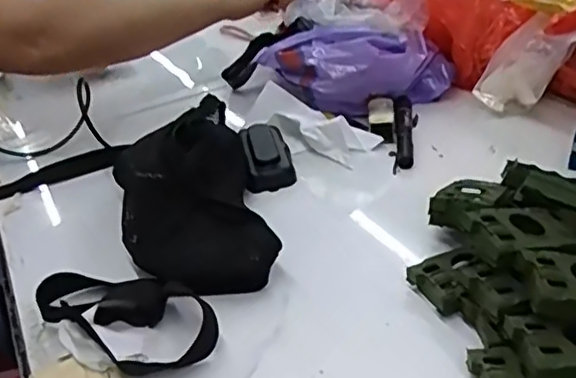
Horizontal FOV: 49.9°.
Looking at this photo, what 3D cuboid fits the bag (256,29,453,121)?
[{"bbox_3d":[0.083,-0.136,0.720,0.220,0.092,0.095,-5,31,5],"label":"bag"}]

